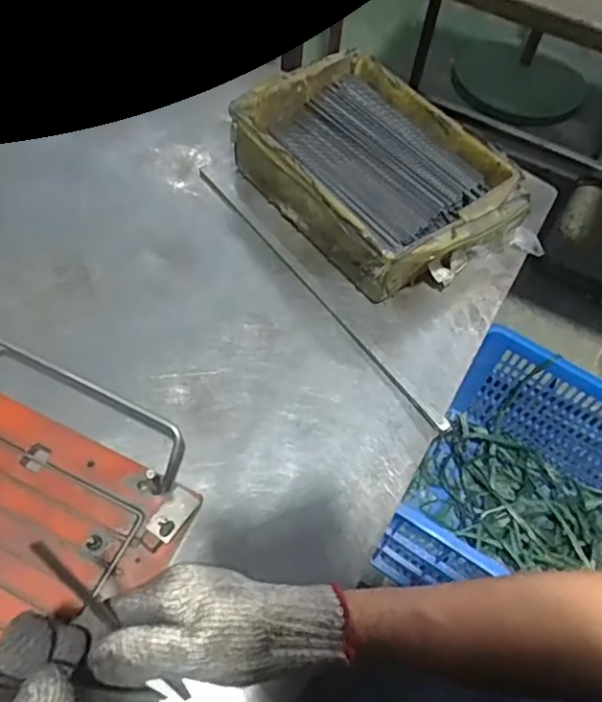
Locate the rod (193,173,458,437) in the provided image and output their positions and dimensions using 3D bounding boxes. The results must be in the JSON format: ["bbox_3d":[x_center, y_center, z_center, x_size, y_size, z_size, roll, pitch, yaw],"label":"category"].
[{"bbox_3d":[0.007,-0.062,0.569,0.011,0.005,0.367,-32,66,-21],"label":"rod"}]

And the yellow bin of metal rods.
[{"bbox_3d":[0.072,-0.177,0.601,0.182,0.073,0.257,-33,66,-22],"label":"yellow bin of metal rods"}]

